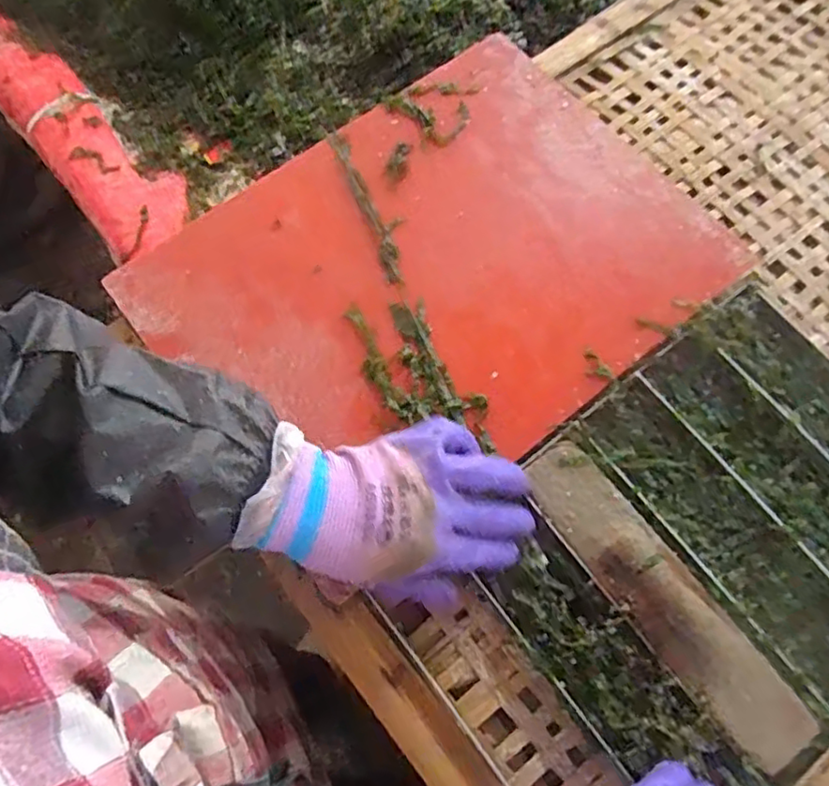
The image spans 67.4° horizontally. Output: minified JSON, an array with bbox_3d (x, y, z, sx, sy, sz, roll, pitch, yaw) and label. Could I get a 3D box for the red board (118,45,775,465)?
[{"bbox_3d":[0.015,-0.092,0.465,0.373,0.010,0.292,-37,75,-11],"label":"red board"}]

